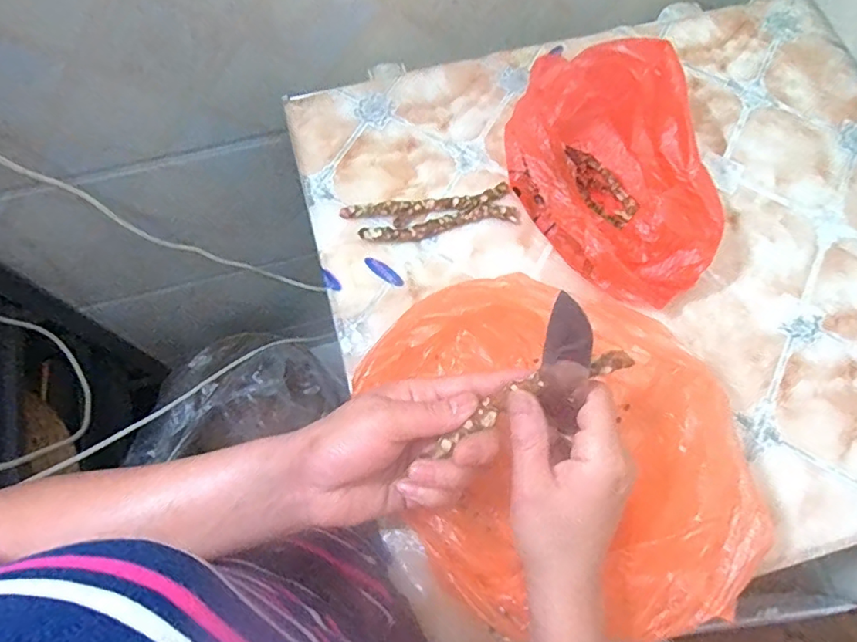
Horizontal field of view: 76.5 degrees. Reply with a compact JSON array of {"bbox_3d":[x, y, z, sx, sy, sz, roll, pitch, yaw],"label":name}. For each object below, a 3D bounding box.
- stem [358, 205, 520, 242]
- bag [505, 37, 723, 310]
[{"bbox_3d":[0.011,-0.084,0.474,0.138,0.014,0.019,-9,70,-5],"label":"stem"},{"bbox_3d":[0.147,-0.122,0.437,0.117,0.109,0.218,-28,73,-11],"label":"bag"}]

